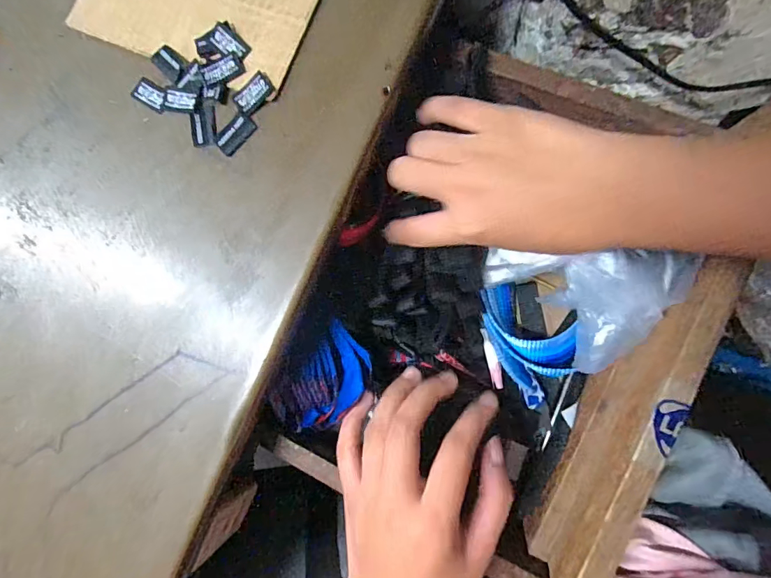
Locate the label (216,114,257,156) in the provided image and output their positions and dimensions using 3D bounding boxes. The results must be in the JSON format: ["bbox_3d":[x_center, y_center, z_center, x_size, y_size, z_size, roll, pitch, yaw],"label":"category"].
[{"bbox_3d":[-0.088,-0.091,0.265,0.013,0.004,0.025,40,89,-2],"label":"label"}]

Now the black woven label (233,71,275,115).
[{"bbox_3d":[-0.076,-0.114,0.262,0.024,0.004,0.014,-38,81,5],"label":"black woven label"}]

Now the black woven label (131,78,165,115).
[{"bbox_3d":[-0.144,-0.119,0.274,0.025,0.004,0.014,32,92,10],"label":"black woven label"}]

